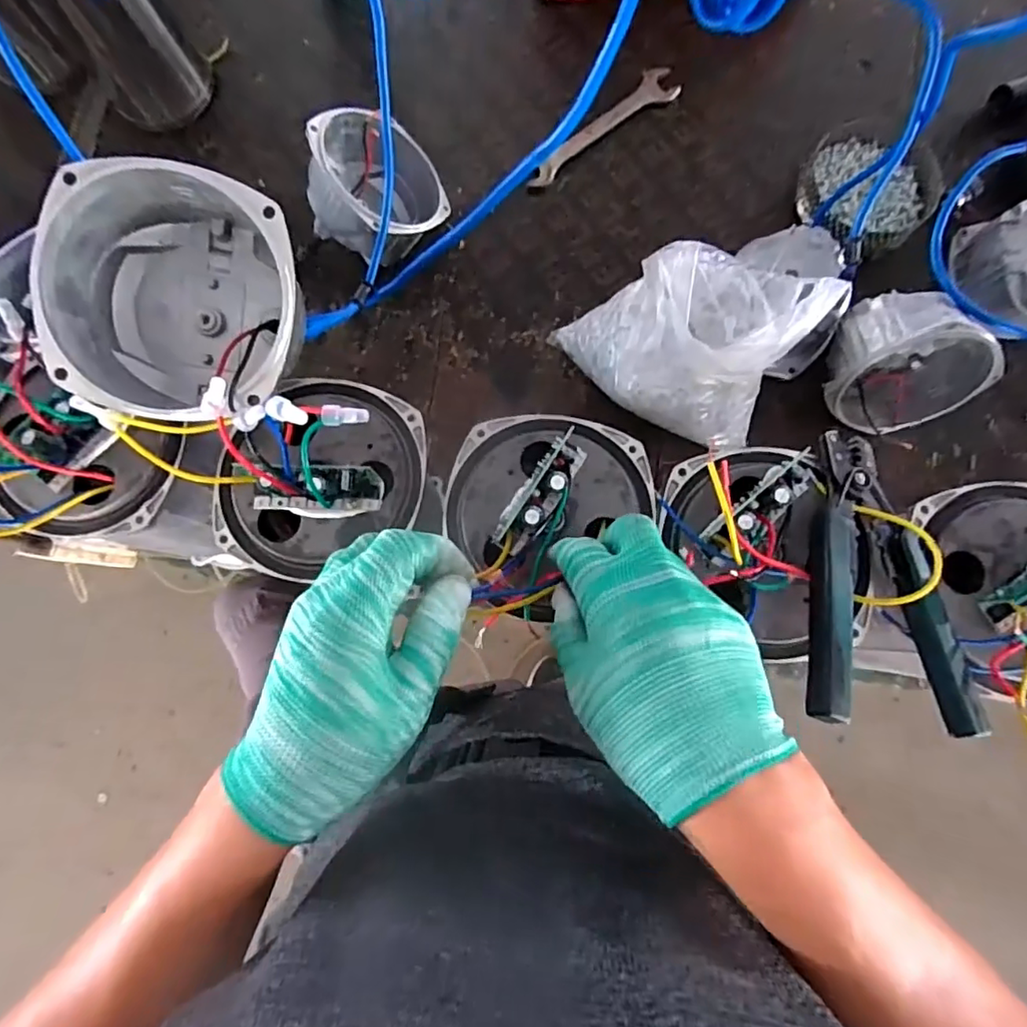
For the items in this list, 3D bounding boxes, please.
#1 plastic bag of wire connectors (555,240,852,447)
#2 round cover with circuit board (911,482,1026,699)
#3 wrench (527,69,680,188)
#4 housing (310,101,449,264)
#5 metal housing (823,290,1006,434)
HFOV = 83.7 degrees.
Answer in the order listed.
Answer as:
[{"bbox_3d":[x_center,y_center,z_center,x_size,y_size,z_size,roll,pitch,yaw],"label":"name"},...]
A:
[{"bbox_3d":[0.150,-0.173,0.533,0.205,0.175,0.158,10,80,2],"label":"plastic bag of wire connectors"},{"bbox_3d":[0.318,0.041,0.338,0.115,0.041,0.127,-7,80,-1],"label":"round cover with circuit board"},{"bbox_3d":[0.101,-0.451,0.667,0.222,0.014,0.044,-38,82,-6],"label":"wrench"},{"bbox_3d":[-0.145,-0.335,0.592,0.129,0.088,0.129,10,72,-33],"label":"housing"},{"bbox_3d":[0.372,-0.147,0.551,0.133,0.128,0.079,-21,56,33],"label":"metal housing"}]

